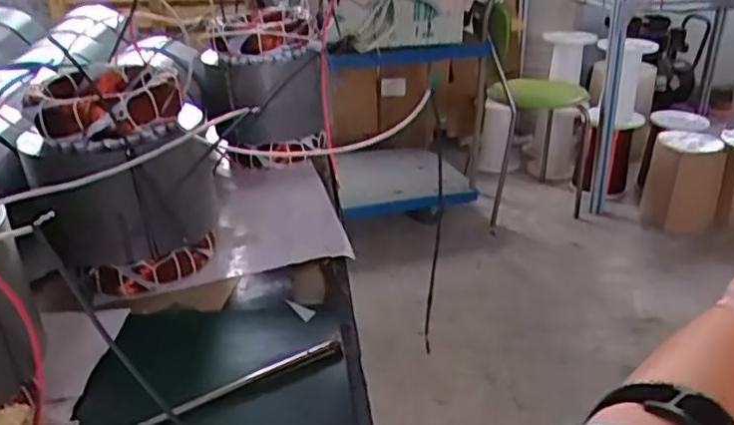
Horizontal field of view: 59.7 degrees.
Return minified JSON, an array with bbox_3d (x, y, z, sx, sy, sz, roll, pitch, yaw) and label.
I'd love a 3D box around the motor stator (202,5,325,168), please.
[{"bbox_3d":[-0.130,-0.165,0.830,0.139,0.175,0.130,-2,27,-9],"label":"motor stator"}]

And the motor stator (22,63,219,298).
[{"bbox_3d":[-0.218,-0.033,0.586,0.152,0.170,0.152,-5,28,-15],"label":"motor stator"}]

